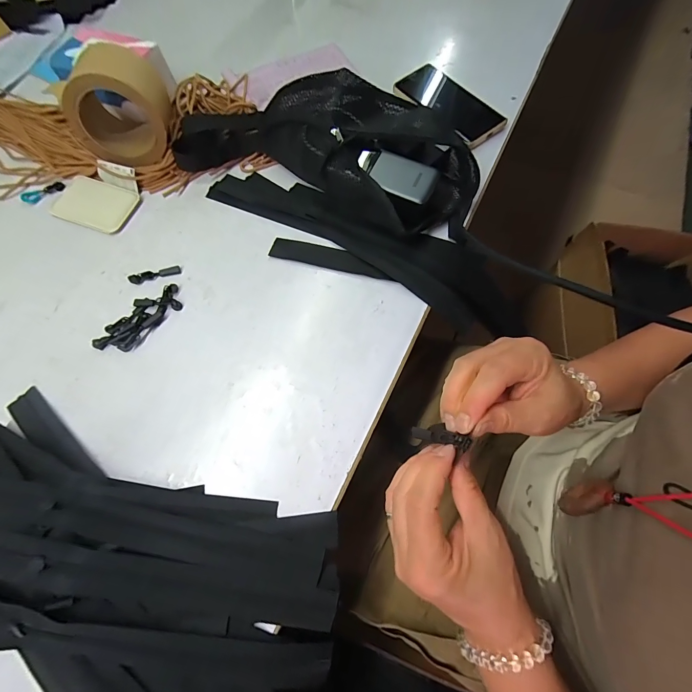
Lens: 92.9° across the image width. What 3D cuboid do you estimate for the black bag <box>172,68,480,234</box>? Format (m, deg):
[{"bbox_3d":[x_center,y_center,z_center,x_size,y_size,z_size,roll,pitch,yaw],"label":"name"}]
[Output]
[{"bbox_3d":[-0.016,-0.263,0.421,0.365,0.067,0.189,20,72,8],"label":"black bag"}]

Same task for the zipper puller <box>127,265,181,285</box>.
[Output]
[{"bbox_3d":[-0.229,-0.085,0.395,0.058,0.007,0.014,-17,71,-5],"label":"zipper puller"}]

